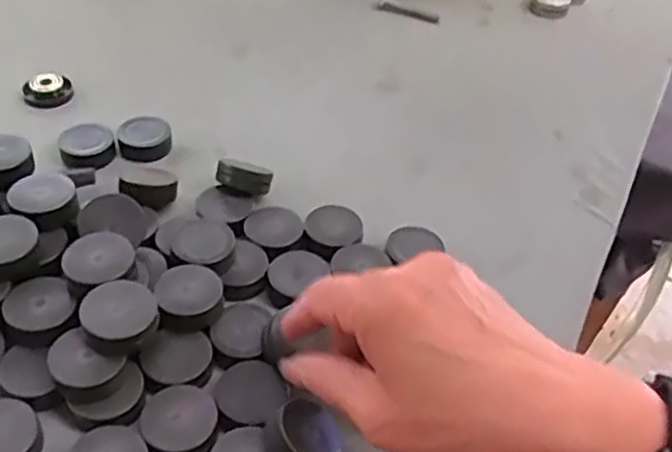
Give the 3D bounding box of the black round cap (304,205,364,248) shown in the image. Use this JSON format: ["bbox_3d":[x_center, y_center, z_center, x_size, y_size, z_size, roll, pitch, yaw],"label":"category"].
[{"bbox_3d":[-0.001,0.000,0.405,0.032,0.006,0.029,-24,52,-28],"label":"black round cap"}]

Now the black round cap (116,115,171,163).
[{"bbox_3d":[-0.122,-0.056,0.454,0.033,0.012,0.040,-11,47,-18],"label":"black round cap"}]

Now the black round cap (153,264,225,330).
[{"bbox_3d":[-0.072,0.035,0.351,0.032,0.016,0.030,4,44,-4],"label":"black round cap"}]

